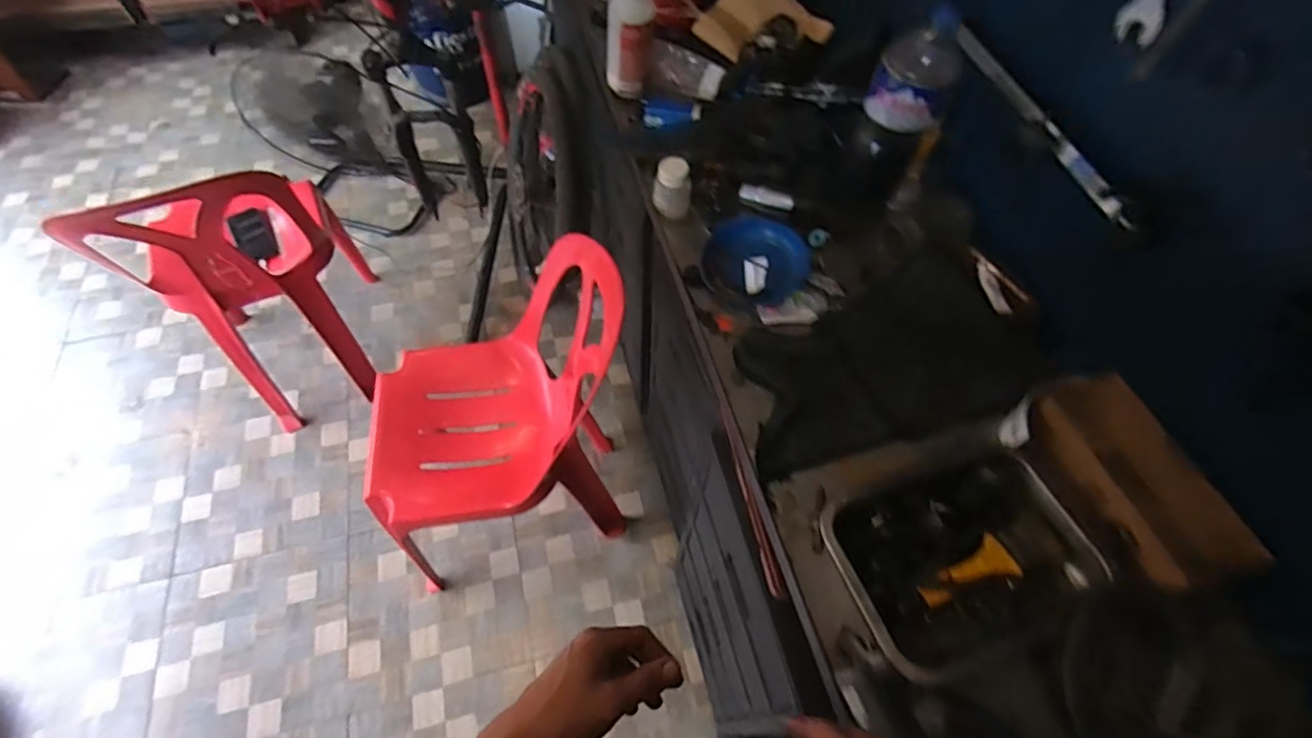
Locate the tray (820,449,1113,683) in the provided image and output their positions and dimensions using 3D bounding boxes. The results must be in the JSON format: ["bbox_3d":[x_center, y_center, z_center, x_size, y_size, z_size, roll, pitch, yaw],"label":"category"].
[{"bbox_3d":[0.308,0.187,0.598,0.257,0.039,0.190,-12,60,-10],"label":"tray"}]

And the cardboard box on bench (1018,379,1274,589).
[{"bbox_3d":[0.472,0.114,0.595,0.098,0.082,0.220,-11,60,-9],"label":"cardboard box on bench"}]

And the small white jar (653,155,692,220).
[{"bbox_3d":[0.024,-0.253,0.829,0.055,0.077,0.045,6,58,1],"label":"small white jar"}]

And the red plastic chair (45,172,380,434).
[{"bbox_3d":[-0.972,-0.257,1.420,0.368,0.746,0.453,-19,61,-14],"label":"red plastic chair"}]

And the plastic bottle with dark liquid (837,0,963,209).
[{"bbox_3d":[0.295,-0.307,0.725,0.093,0.232,0.091,24,60,11],"label":"plastic bottle with dark liquid"}]

